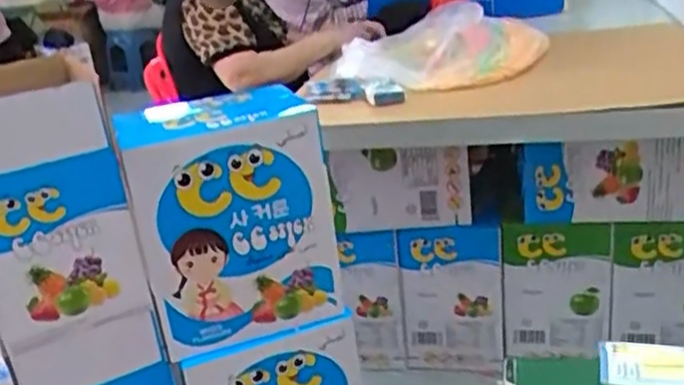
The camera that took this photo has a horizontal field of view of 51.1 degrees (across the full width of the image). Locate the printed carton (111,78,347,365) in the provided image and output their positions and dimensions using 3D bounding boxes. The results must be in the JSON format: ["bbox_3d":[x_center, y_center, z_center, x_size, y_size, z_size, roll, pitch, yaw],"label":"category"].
[{"bbox_3d":[-0.183,0.032,1.225,0.308,0.361,0.224,-12,22,-10],"label":"printed carton"}]

